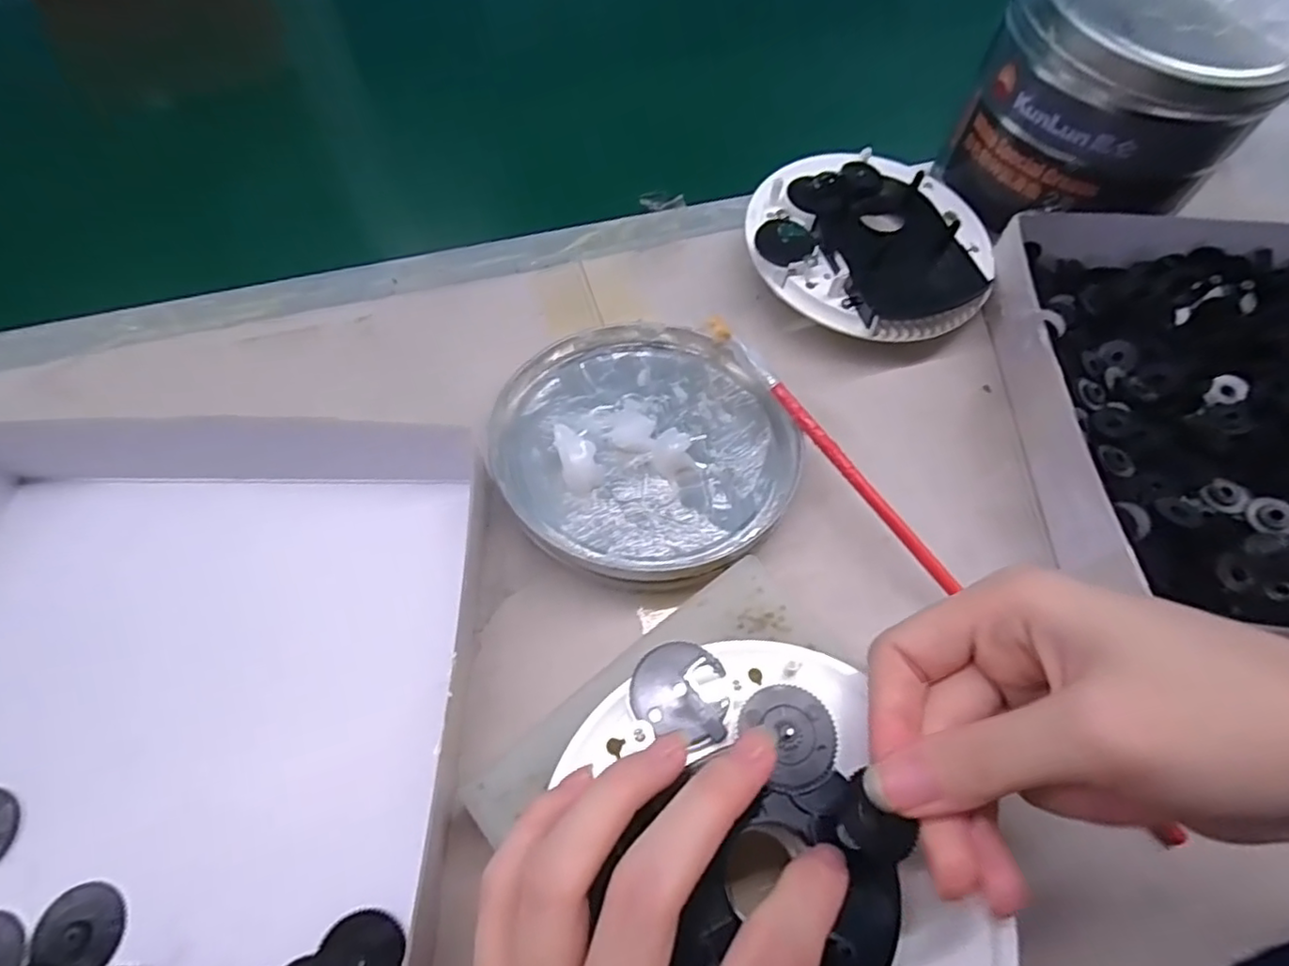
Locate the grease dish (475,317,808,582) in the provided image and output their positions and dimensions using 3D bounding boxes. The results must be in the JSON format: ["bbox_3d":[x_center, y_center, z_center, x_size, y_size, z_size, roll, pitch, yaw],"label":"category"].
[{"bbox_3d":[0.000,-0.020,0.267,0.123,0.023,0.127,1,61,-1],"label":"grease dish"}]

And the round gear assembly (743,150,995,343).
[{"bbox_3d":[0.115,-0.120,0.313,0.125,0.036,0.110,5,61,1],"label":"round gear assembly"}]

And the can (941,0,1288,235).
[{"bbox_3d":[0.227,-0.193,0.312,0.112,0.097,0.107,-4,62,-4],"label":"can"}]

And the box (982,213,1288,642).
[{"bbox_3d":[0.278,-0.032,0.269,0.218,0.035,0.214,2,61,0],"label":"box"}]

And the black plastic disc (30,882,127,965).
[{"bbox_3d":[-0.174,0.137,0.190,0.026,0.004,0.024,1,61,-1],"label":"black plastic disc"}]

